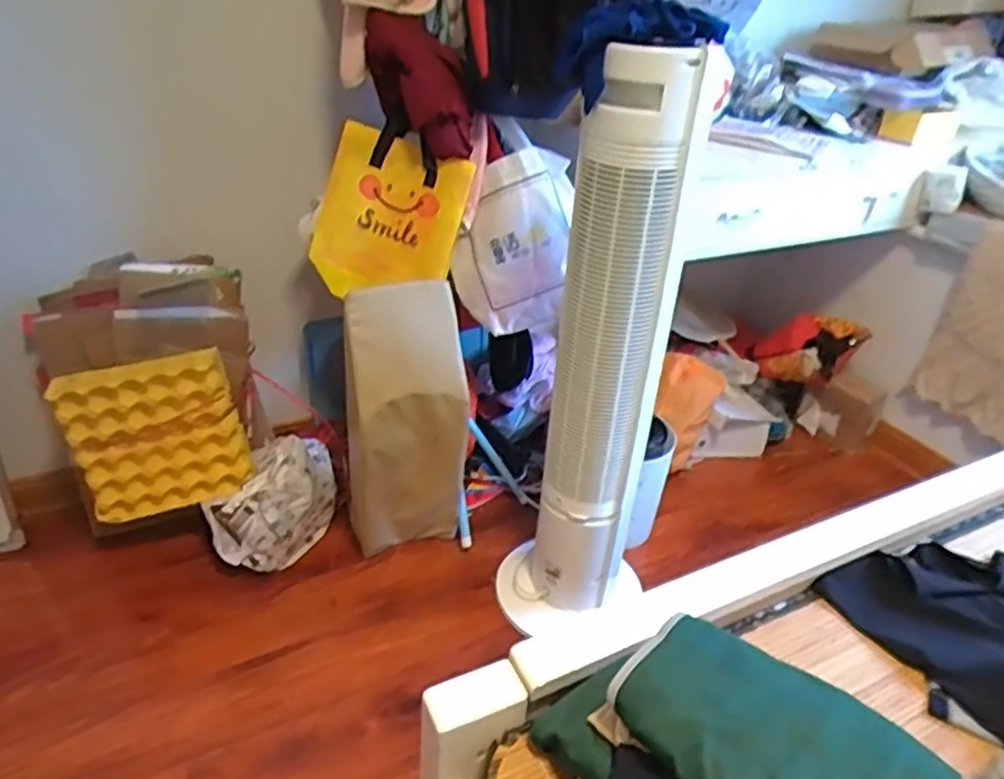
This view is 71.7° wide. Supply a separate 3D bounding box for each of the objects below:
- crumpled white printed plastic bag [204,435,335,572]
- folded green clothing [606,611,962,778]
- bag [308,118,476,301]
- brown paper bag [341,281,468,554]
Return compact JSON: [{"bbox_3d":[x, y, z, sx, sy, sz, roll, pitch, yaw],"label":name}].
[{"bbox_3d":[-0.468,0.245,1.471,0.280,0.246,0.117,-21,40,-34],"label":"crumpled white printed plastic bag"},{"bbox_3d":[0.224,0.295,0.591,0.245,0.033,0.153,30,41,35],"label":"folded green clothing"},{"bbox_3d":[-0.203,-0.297,1.246,0.231,0.294,0.058,13,12,-26],"label":"bag"},{"bbox_3d":[-0.189,0.072,1.361,0.223,0.566,0.091,-10,35,-20],"label":"brown paper bag"}]

